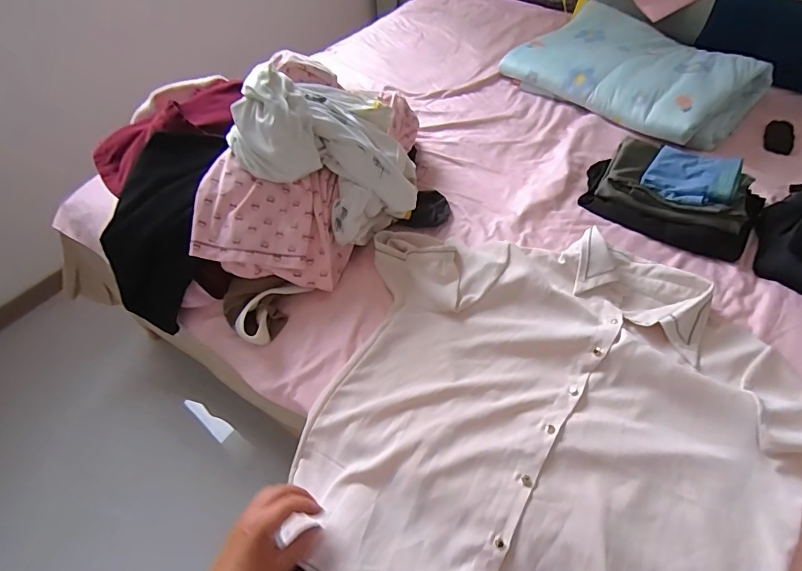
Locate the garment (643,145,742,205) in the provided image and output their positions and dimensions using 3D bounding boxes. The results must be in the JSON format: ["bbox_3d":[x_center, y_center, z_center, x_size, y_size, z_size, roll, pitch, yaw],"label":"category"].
[{"bbox_3d":[0.529,-0.201,0.800,0.143,0.031,0.136,31,58,23],"label":"garment"}]

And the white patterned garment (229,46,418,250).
[{"bbox_3d":[-0.105,-0.242,0.734,0.255,0.232,0.248,11,52,9],"label":"white patterned garment"}]

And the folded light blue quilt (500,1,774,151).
[{"bbox_3d":[0.571,-0.537,1.087,0.359,0.094,0.532,-34,58,-24],"label":"folded light blue quilt"}]

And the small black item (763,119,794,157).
[{"bbox_3d":[0.856,-0.337,1.000,0.056,0.009,0.110,17,64,29],"label":"small black item"}]

